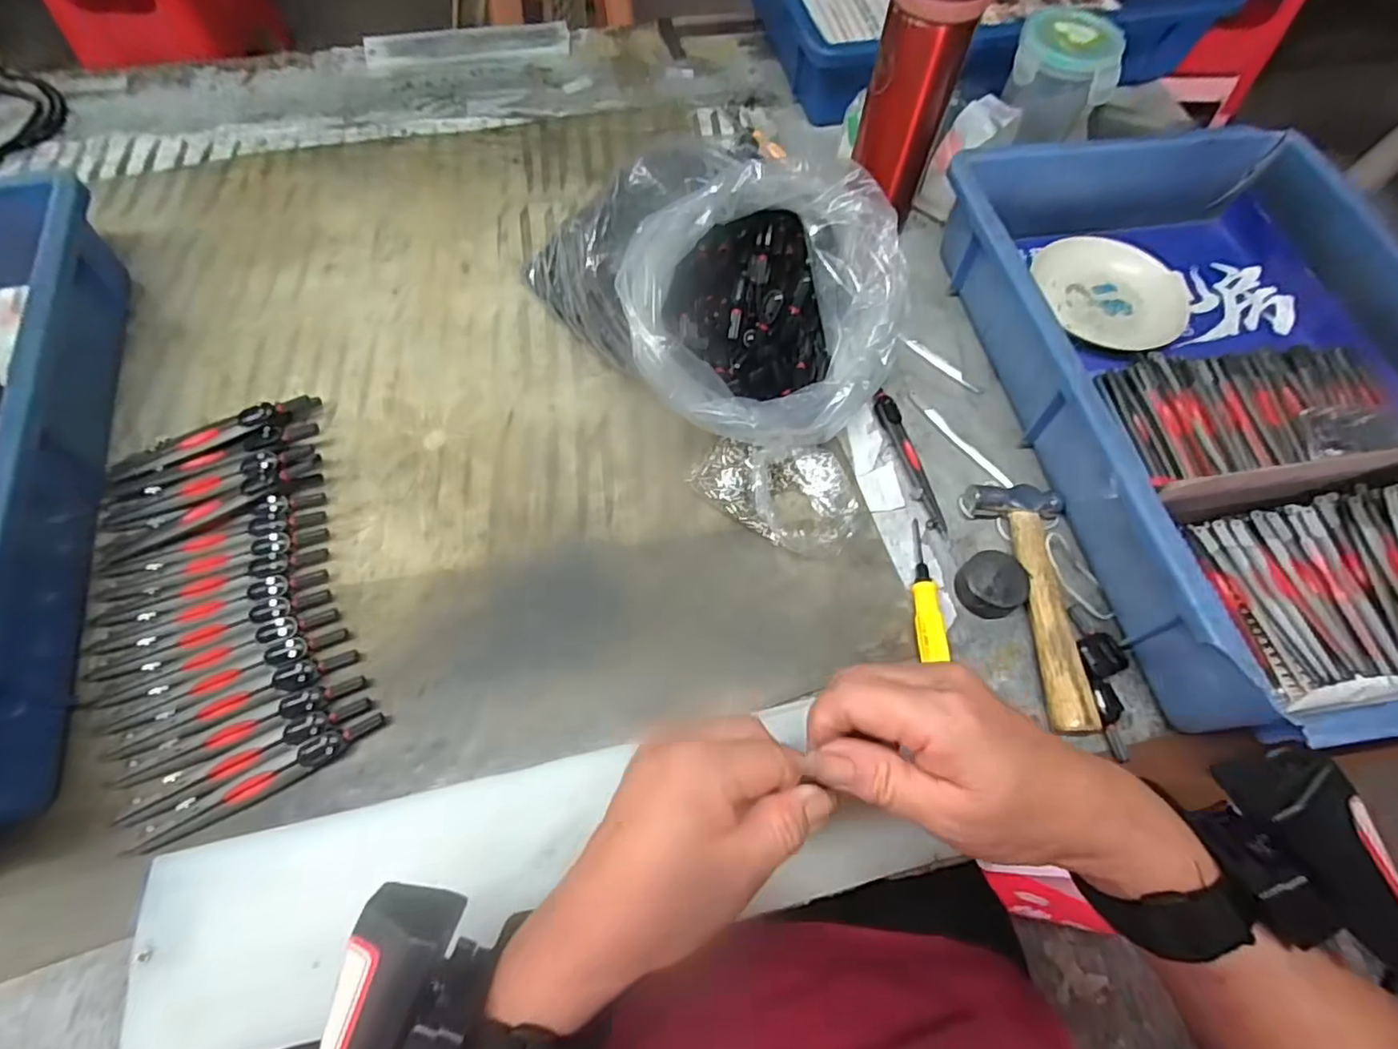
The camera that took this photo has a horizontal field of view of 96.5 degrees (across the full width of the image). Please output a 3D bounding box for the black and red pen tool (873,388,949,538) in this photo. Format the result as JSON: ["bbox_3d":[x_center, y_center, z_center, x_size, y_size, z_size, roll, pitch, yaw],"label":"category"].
[{"bbox_3d":[0.146,-0.046,0.432,0.020,0.007,0.115,-10,65,-7],"label":"black and red pen tool"}]

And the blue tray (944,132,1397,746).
[{"bbox_3d":[0.364,-0.095,0.420,0.291,0.077,0.431,-8,64,-6],"label":"blue tray"}]

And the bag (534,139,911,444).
[{"bbox_3d":[0.020,-0.166,0.422,0.191,0.119,0.236,-32,69,-16],"label":"bag"}]

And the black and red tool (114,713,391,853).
[{"bbox_3d":[-0.227,0.135,0.325,0.123,0.010,0.014,-27,68,-15],"label":"black and red tool"}]

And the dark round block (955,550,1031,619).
[{"bbox_3d":[0.182,0.036,0.385,0.042,0.020,0.038,-12,65,-8],"label":"dark round block"}]

